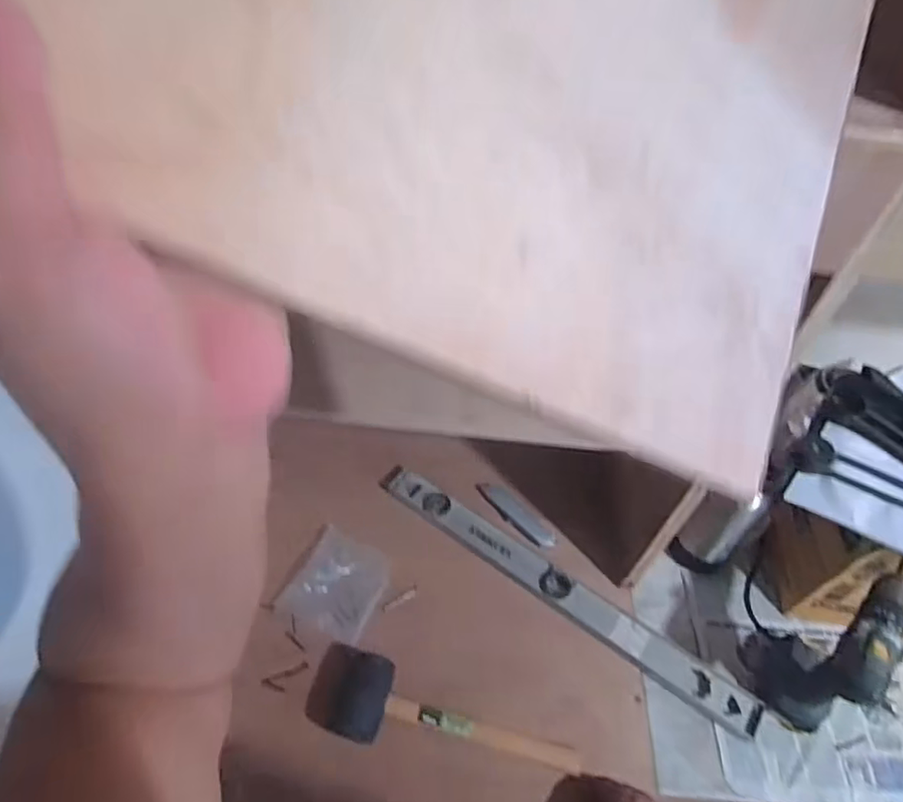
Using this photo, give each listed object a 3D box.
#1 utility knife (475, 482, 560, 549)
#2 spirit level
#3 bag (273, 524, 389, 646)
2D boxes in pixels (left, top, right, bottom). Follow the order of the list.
[{"bbox_3d":[0.105,0.186,1.005,0.041,0.010,0.155,-32,59,-27],"label":"utility knife"},{"bbox_3d":[0.151,0.278,0.926,0.627,0.021,0.051,32,54,20],"label":"spirit level"},{"bbox_3d":[-0.166,0.269,0.902,0.124,0.024,0.142,24,52,14],"label":"bag"}]

